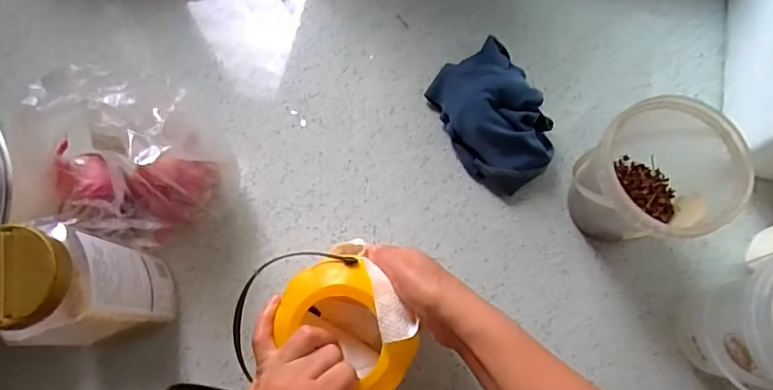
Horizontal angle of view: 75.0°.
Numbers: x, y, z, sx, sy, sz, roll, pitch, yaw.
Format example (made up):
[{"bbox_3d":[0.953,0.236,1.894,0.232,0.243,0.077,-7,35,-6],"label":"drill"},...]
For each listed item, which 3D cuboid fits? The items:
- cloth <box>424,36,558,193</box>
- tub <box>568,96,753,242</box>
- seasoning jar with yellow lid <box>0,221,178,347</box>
[{"bbox_3d":[0.116,-0.085,0.531,0.100,0.056,0.156,-25,77,-9],"label":"cloth"},{"bbox_3d":[0.239,-0.009,0.474,0.123,0.138,0.113,-11,75,-5],"label":"tub"},{"bbox_3d":[-0.235,0.077,0.399,0.069,0.197,0.076,-1,75,-2],"label":"seasoning jar with yellow lid"}]

